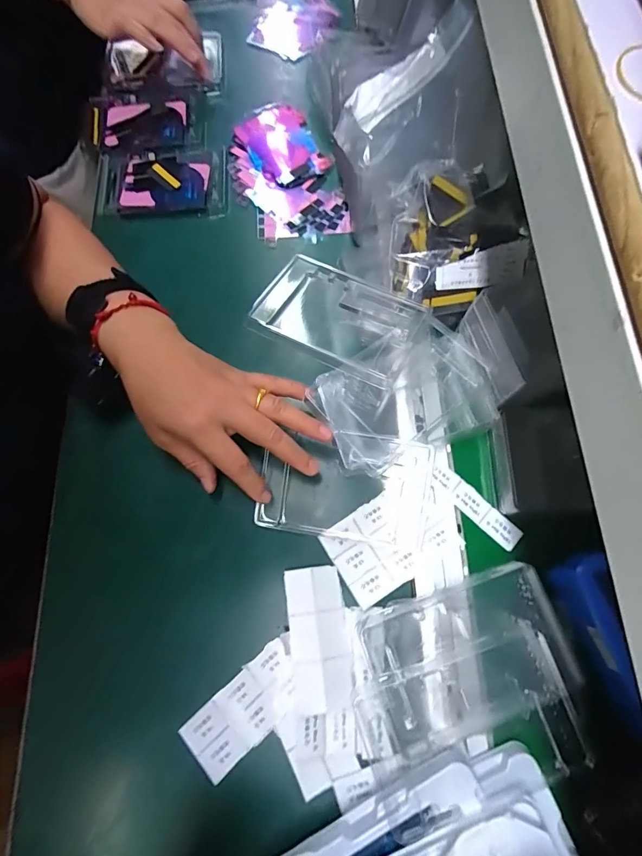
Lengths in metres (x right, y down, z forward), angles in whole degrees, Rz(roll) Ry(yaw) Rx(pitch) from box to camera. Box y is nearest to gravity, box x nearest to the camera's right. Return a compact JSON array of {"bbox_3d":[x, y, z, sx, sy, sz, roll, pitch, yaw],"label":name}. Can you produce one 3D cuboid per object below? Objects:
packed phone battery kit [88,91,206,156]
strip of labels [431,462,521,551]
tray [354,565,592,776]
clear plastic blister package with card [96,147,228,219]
[{"bbox_3d":[-0.197,-0.342,0.449,0.128,0.006,0.092,-6,74,-2],"label":"packed phone battery kit"},{"bbox_3d":[0.127,0.065,0.334,0.086,0.004,0.020,42,78,11],"label":"strip of labels"},{"bbox_3d":[0.097,0.170,0.281,0.143,0.037,0.123,-10,74,-3],"label":"tray"},{"bbox_3d":[-0.168,-0.257,0.426,0.136,0.010,0.084,-4,74,-1],"label":"clear plastic blister package with card"}]

